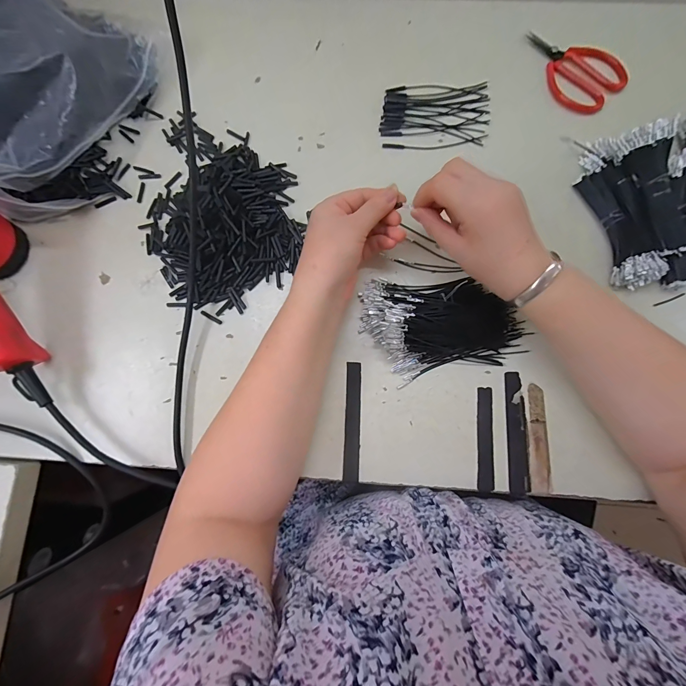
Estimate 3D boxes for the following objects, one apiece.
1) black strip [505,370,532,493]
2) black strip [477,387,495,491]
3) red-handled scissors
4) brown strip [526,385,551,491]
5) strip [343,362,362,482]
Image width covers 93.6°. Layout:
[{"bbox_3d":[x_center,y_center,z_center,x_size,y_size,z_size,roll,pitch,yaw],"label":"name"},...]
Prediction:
[{"bbox_3d":[0.172,0.086,0.315,0.019,0.004,0.113,3,80,1],"label":"black strip"},{"bbox_3d":[0.140,0.093,0.316,0.015,0.004,0.096,3,80,2],"label":"black strip"},{"bbox_3d":[0.271,-0.330,0.385,0.072,0.023,0.120,-39,82,-6],"label":"red-handled scissors"},{"bbox_3d":[0.190,0.092,0.314,0.018,0.004,0.100,3,80,2],"label":"brown strip"},{"bbox_3d":[0.010,0.078,0.324,0.016,0.004,0.115,2,80,1],"label":"strip"}]

